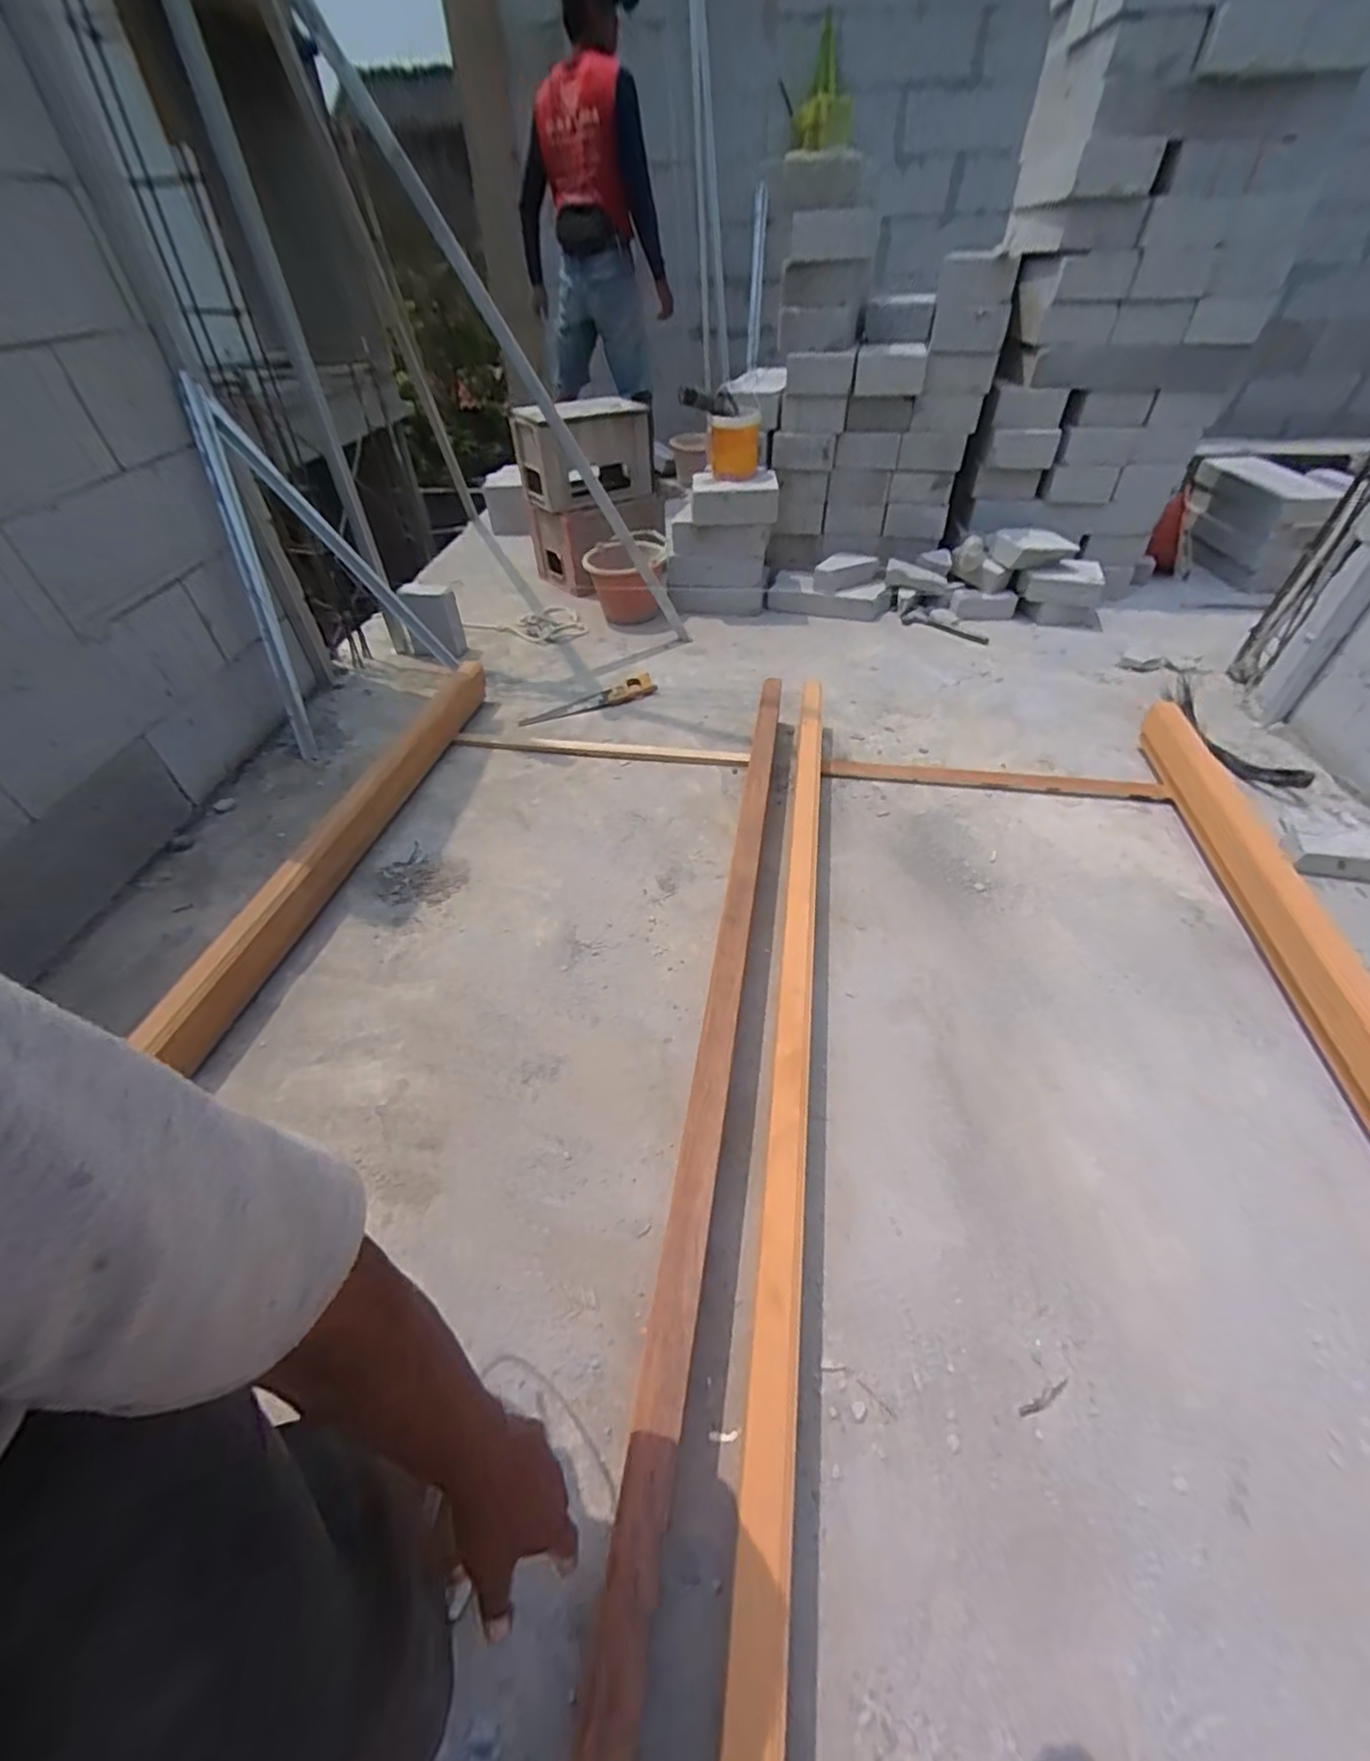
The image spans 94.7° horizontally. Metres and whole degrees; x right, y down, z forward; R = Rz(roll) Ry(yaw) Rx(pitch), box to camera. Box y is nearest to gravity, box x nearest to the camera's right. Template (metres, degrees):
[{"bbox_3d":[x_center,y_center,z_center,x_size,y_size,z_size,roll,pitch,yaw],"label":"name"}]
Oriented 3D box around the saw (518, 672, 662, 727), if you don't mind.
[{"bbox_3d":[-0.269,-0.508,1.788,0.389,0.026,0.097,-23,48,-19],"label":"saw"}]

